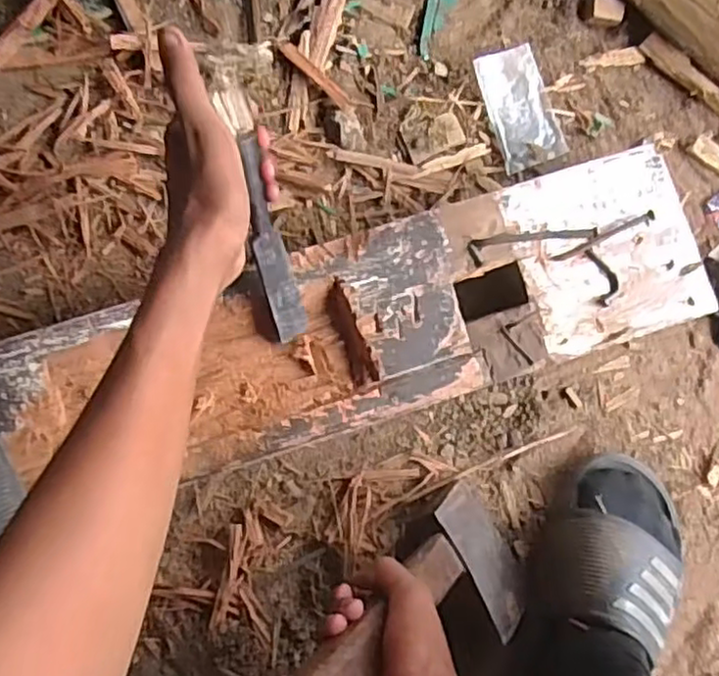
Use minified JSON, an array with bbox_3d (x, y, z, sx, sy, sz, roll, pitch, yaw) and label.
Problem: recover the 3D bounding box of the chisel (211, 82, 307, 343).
[{"bbox_3d":[-0.062,-0.074,0.455,0.023,0.019,0.180,-14,128,-5],"label":"chisel"}]

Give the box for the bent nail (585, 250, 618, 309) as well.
[{"bbox_3d":[0.184,-0.046,0.516,0.018,0.004,0.044,-13,87,-5],"label":"bent nail"}]

